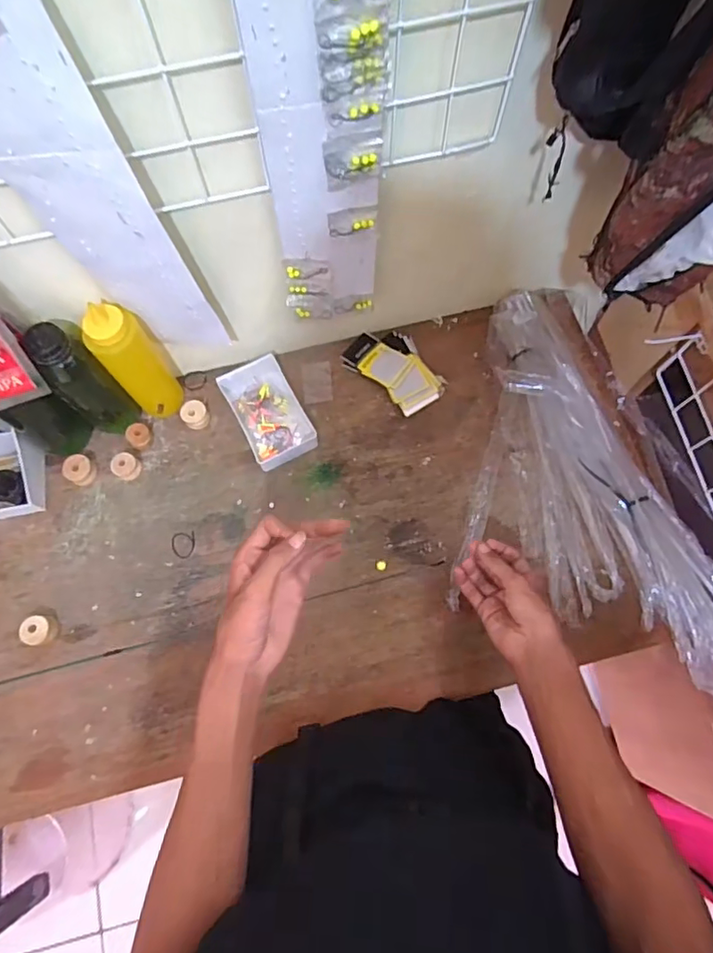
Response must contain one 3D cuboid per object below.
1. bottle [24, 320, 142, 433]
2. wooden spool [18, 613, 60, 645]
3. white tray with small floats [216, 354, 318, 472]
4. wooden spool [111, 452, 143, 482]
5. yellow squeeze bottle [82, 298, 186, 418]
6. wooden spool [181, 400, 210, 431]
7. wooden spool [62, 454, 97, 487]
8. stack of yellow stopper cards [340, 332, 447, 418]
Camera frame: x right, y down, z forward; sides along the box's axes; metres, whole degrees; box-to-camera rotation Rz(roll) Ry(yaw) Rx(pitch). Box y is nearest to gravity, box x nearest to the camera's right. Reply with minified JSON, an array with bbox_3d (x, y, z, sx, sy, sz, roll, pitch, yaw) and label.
[{"bbox_3d":[-0.322,-0.113,0.647,0.057,0.186,0.064,43,77,13],"label":"bottle"},{"bbox_3d":[-0.372,0.181,0.635,0.035,0.026,0.035,0,72,1],"label":"wooden spool"},{"bbox_3d":[-0.118,-0.088,0.720,0.081,0.030,0.149,-27,74,-8],"label":"white tray with small floats"},{"bbox_3d":[-0.297,-0.013,0.699,0.030,0.024,0.030,0,72,1],"label":"wooden spool"},{"bbox_3d":[-0.265,-0.131,0.646,0.068,0.189,0.055,-35,75,-10],"label":"yellow squeeze bottle"},{"bbox_3d":[-0.214,-0.082,0.721,0.034,0.025,0.035,0,72,1],"label":"wooden spool"},{"bbox_3d":[-0.356,-0.008,0.695,0.033,0.035,0.034,0,72,1],"label":"wooden spool"},{"bbox_3d":[0.055,-0.152,0.735,0.142,0.031,0.086,41,77,13],"label":"stack of yellow stopper cards"}]

